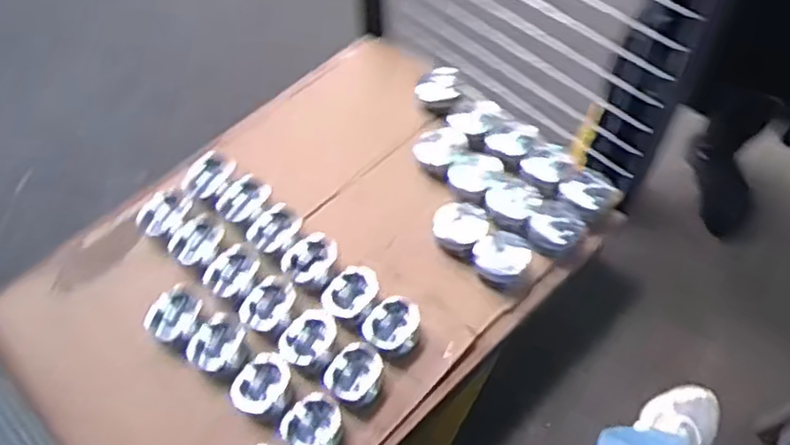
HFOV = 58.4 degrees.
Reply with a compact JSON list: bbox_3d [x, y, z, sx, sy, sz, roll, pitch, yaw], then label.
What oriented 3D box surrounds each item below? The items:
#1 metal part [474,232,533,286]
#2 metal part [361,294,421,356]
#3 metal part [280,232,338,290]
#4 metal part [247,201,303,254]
[{"bbox_3d":[0.182,0.061,1.210,0.091,0.061,0.089,13,59,11],"label":"metal part"},{"bbox_3d":[-0.001,0.170,1.152,0.088,0.046,0.098,22,61,17],"label":"metal part"},{"bbox_3d":[-0.146,0.068,1.224,0.098,0.054,0.105,7,58,8],"label":"metal part"},{"bbox_3d":[-0.209,0.014,1.239,0.075,0.030,0.090,31,64,21],"label":"metal part"}]

